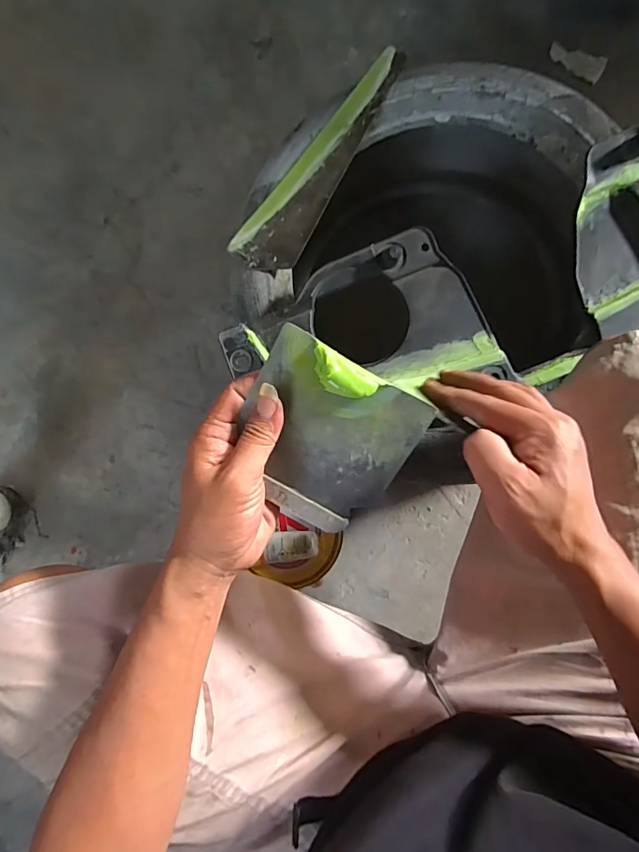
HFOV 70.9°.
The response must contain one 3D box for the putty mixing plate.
[{"bbox_3d":[0.001,0.010,0.317,0.117,0.012,0.117,29,106,-1],"label":"putty mixing plate"}]

